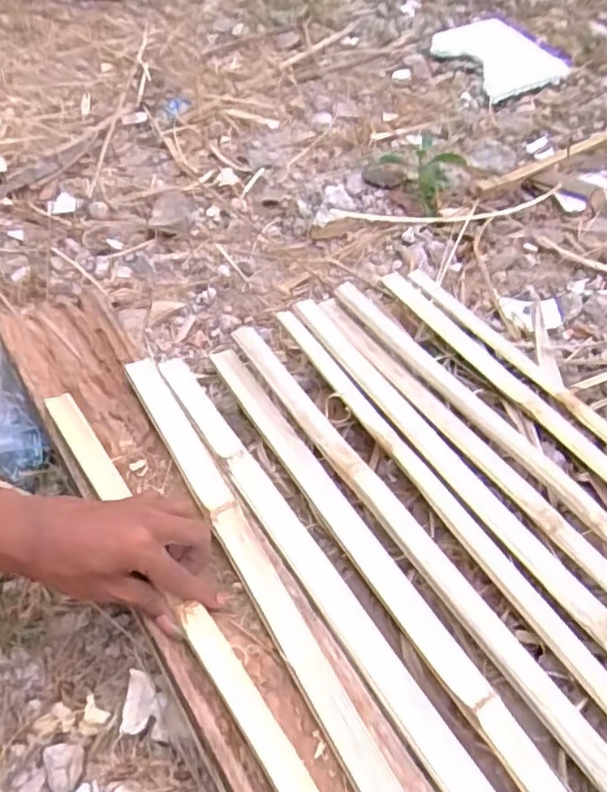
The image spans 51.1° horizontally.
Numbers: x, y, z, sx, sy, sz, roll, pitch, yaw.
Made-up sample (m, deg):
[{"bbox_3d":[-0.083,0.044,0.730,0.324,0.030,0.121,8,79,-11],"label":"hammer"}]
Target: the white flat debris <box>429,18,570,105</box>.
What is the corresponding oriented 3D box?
[{"bbox_3d":[0.386,-0.669,1.254,0.222,0.019,0.325,-15,51,-15],"label":"white flat debris"}]

